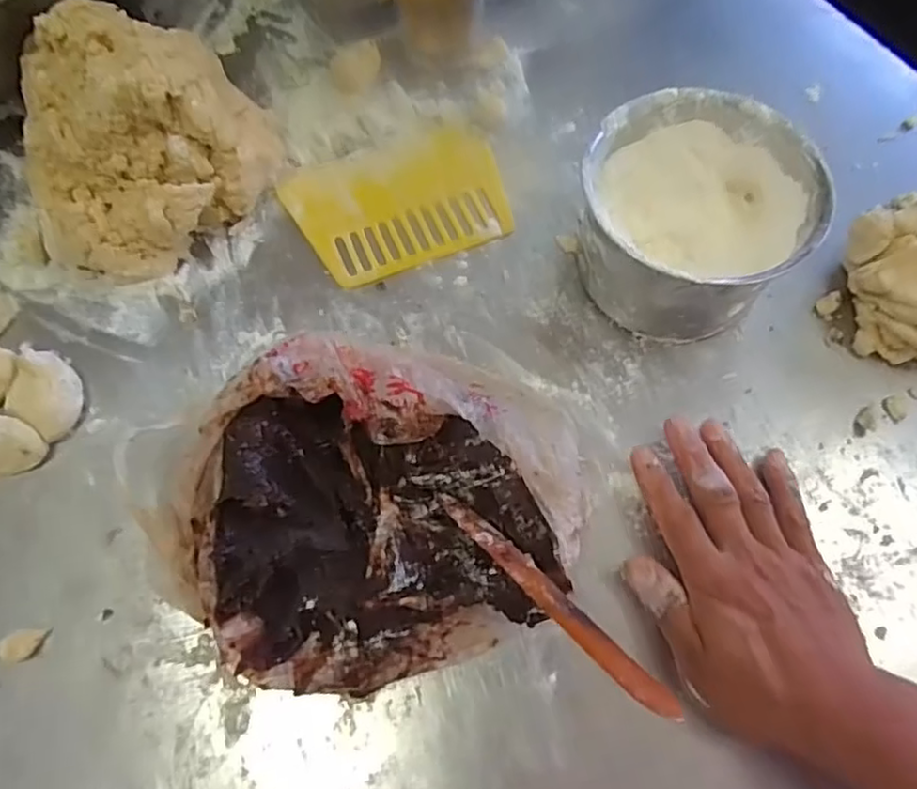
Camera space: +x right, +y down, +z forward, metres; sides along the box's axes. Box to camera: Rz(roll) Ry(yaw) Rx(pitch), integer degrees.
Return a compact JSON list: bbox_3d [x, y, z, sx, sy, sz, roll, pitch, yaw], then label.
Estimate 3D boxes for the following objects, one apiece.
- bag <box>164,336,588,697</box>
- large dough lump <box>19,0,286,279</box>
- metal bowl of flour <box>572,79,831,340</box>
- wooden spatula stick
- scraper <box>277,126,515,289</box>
[{"bbox_3d":[-0.046,0.067,0.381,0.226,0.075,0.196,9,66,4],"label":"bag"},{"bbox_3d":[-0.236,-0.189,0.469,0.176,0.109,0.153,-39,71,-16],"label":"large dough lump"},{"bbox_3d":[0.157,-0.116,0.448,0.146,0.091,0.151,0,66,0],"label":"metal bowl of flour"},{"bbox_3d":[0.043,0.099,0.331,0.017,0.017,0.178,-35,35,-15],"label":"wooden spatula stick"},{"bbox_3d":[-0.044,-0.151,0.511,0.164,0.005,0.114,-20,67,-9],"label":"scraper"}]

